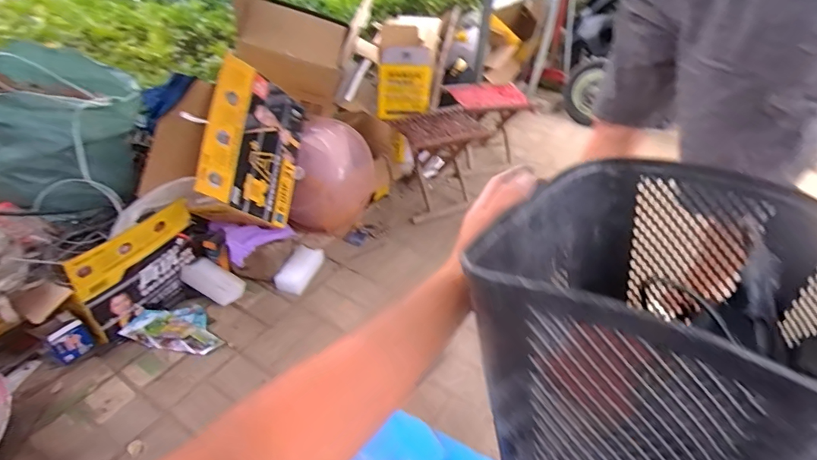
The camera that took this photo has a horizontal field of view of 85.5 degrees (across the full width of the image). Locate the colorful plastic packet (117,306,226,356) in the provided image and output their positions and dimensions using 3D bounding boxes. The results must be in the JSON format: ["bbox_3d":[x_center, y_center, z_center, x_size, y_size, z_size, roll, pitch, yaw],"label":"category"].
[{"bbox_3d":[-0.595,0.251,1.158,0.251,0.032,0.140,8,39,7],"label":"colorful plastic packet"}]

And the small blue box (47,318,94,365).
[{"bbox_3d":[-0.815,0.274,1.070,0.078,0.104,0.021,-31,49,-34],"label":"small blue box"}]

